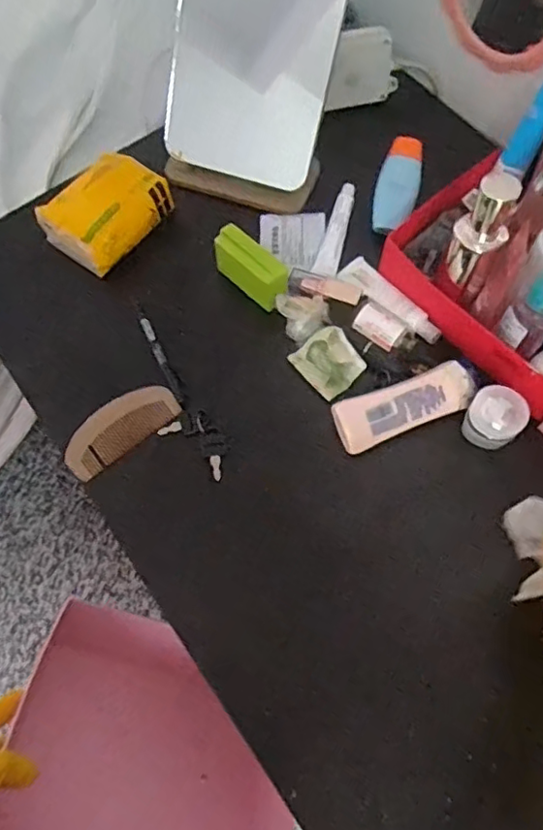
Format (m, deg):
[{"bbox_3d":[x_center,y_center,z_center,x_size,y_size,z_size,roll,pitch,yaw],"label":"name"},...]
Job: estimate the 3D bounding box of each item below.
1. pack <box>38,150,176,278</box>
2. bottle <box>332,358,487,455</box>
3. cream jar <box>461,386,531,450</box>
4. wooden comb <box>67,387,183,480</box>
[{"bbox_3d":[-0.184,-0.224,0.654,0.101,0.057,0.124,35,74,14],"label":"pack"},{"bbox_3d":[0.128,-0.010,0.557,0.141,0.032,0.045,-20,69,-6],"label":"bottle"},{"bbox_3d":[0.202,0.002,0.541,0.048,0.037,0.046,-1,68,2],"label":"cream jar"},{"bbox_3d":[-0.147,0.011,0.579,0.116,0.013,0.052,-37,72,-12],"label":"wooden comb"}]

